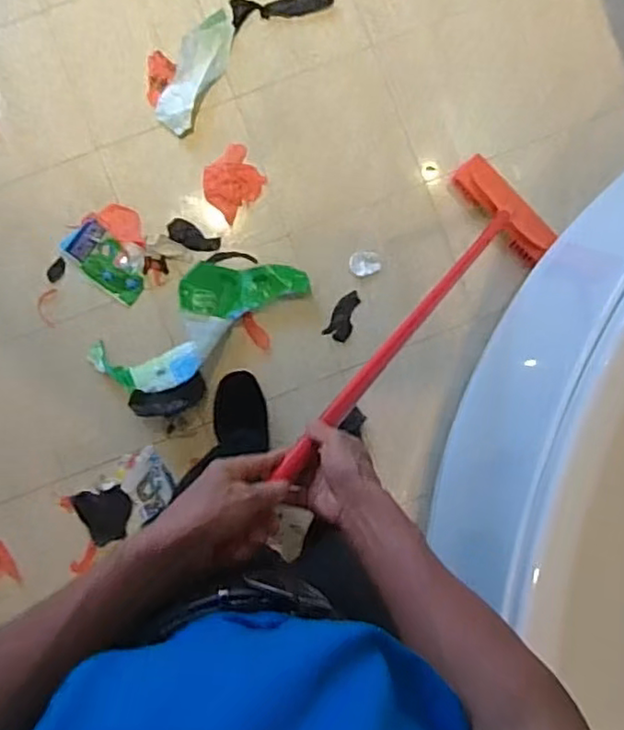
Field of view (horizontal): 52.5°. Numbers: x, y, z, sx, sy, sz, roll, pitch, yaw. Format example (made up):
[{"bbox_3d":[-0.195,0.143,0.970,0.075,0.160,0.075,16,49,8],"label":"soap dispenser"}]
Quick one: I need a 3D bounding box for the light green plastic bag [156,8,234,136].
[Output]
[{"bbox_3d":[-0.238,-0.605,1.303,0.088,0.023,0.259,28,90,0],"label":"light green plastic bag"}]

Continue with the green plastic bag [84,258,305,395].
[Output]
[{"bbox_3d":[-0.230,-0.091,1.272,0.447,0.078,0.165,-36,90,0],"label":"green plastic bag"}]

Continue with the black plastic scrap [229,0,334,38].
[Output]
[{"bbox_3d":[-0.062,-0.733,1.301,0.207,0.012,0.062,-8,90,0],"label":"black plastic scrap"}]

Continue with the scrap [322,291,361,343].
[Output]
[{"bbox_3d":[0.070,-0.102,1.329,0.052,0.009,0.107,28,90,0],"label":"scrap"}]

